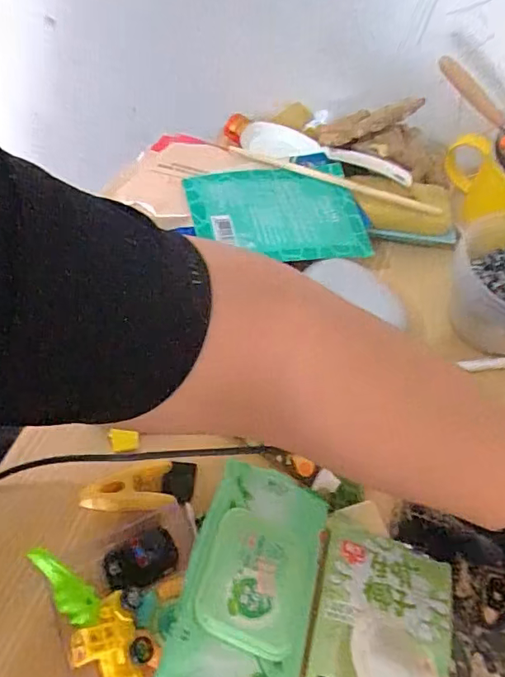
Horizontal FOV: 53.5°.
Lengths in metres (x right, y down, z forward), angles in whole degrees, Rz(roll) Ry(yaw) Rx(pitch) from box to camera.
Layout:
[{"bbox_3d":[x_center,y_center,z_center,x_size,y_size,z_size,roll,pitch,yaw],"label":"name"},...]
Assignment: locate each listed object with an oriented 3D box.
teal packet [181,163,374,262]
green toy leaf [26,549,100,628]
[{"bbox_3d":[0.027,-0.123,0.496,0.169,0.017,0.126,-8,62,-20],"label":"teal packet"},{"bbox_3d":[-0.109,0.144,0.291,0.018,0.007,0.054,-40,83,-27],"label":"green toy leaf"}]

